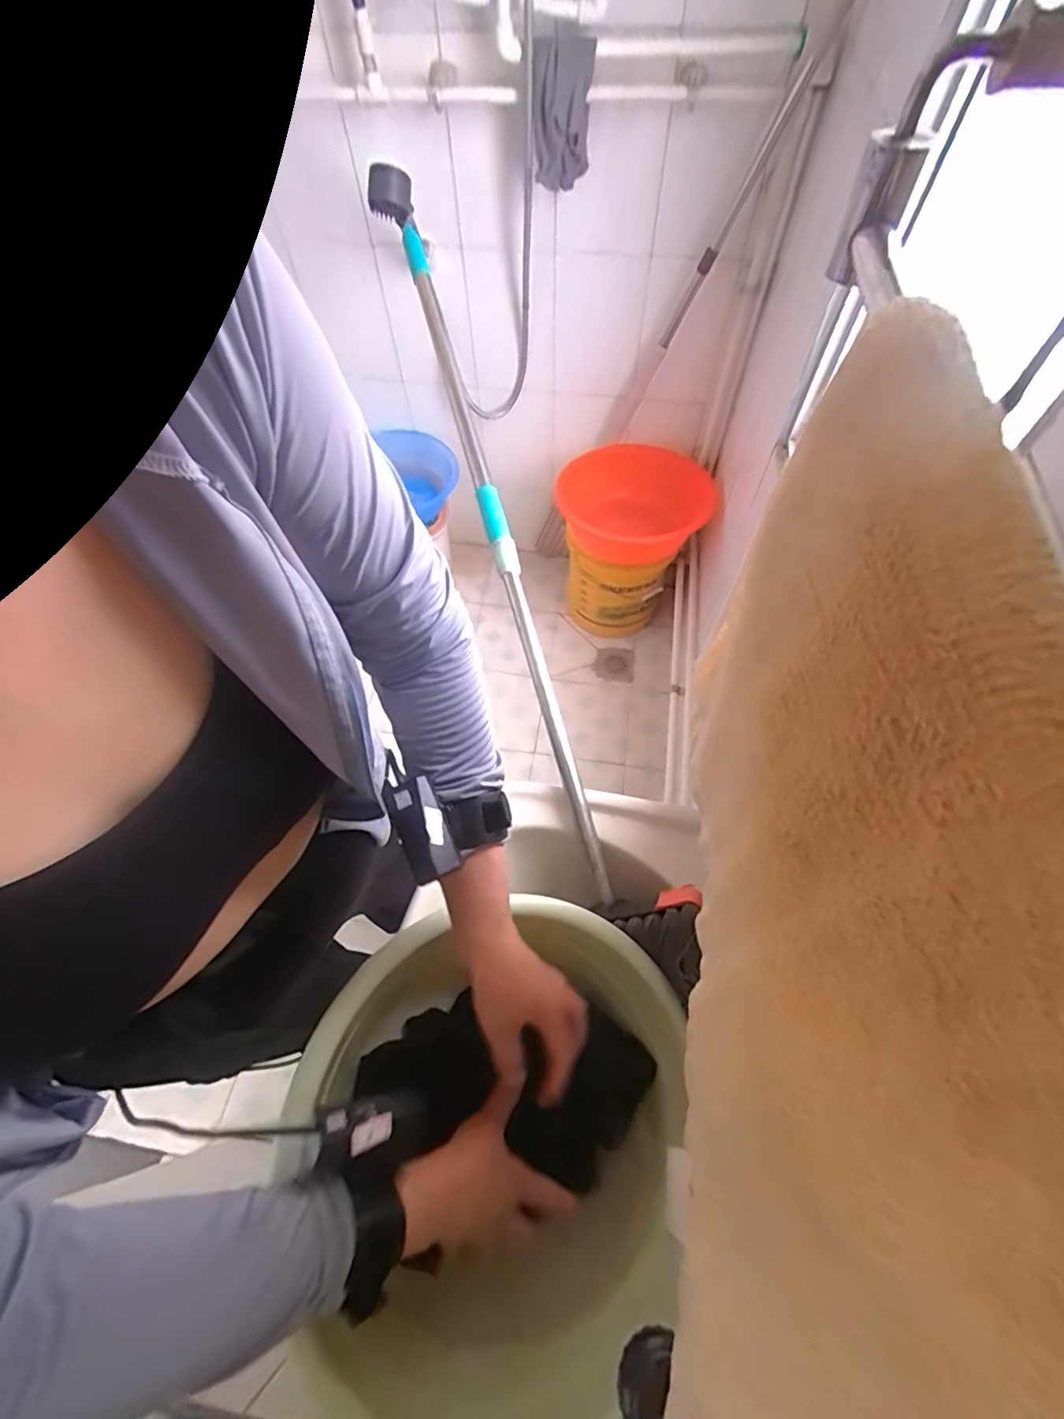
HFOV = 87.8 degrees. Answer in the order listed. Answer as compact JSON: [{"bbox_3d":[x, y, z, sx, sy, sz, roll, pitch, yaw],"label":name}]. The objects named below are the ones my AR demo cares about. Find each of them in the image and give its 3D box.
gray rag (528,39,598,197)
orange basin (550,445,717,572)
[{"bbox_3d":[0.045,-0.902,0.848,0.090,0.161,0.046,0,60,2],"label":"gray rag"},{"bbox_3d":[0.229,-0.461,1.259,0.291,0.136,0.283,-1,60,2],"label":"orange basin"}]

